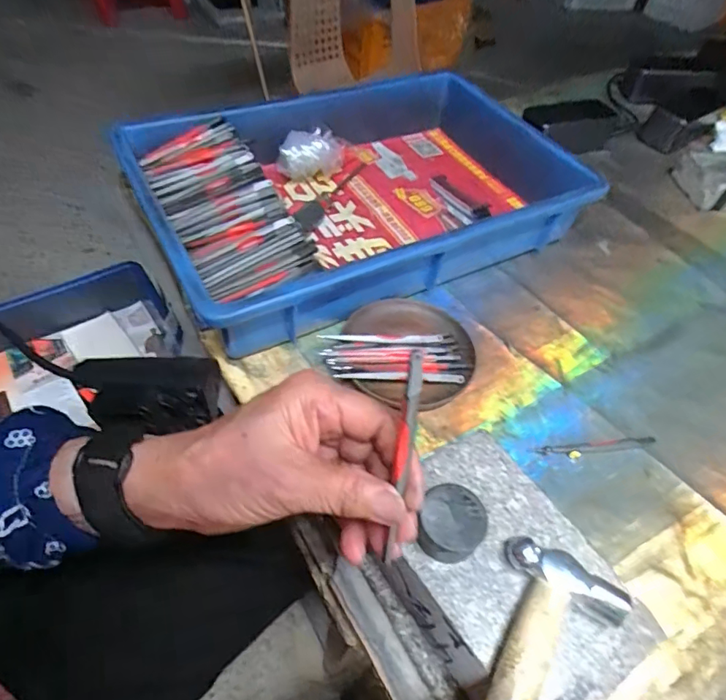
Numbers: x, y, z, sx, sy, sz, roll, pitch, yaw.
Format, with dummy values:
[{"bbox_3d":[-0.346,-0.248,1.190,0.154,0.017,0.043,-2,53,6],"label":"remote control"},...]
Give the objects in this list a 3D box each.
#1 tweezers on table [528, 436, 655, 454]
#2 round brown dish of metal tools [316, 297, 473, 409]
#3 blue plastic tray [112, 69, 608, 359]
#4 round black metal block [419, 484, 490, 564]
[{"bbox_3d":[0.184,0.076,0.388,0.105,0.004,0.008,-4,53,-9],"label":"tweezers on table"},{"bbox_3d":[0.039,0.000,0.415,0.108,0.022,0.117,3,52,-3],"label":"round brown dish of metal tools"},{"bbox_3d":[0.008,-0.174,0.516,0.444,0.085,0.279,-25,58,-22],"label":"blue plastic tray"},{"bbox_3d":[0.049,0.095,0.268,0.035,0.024,0.039,23,55,9],"label":"round black metal block"}]

